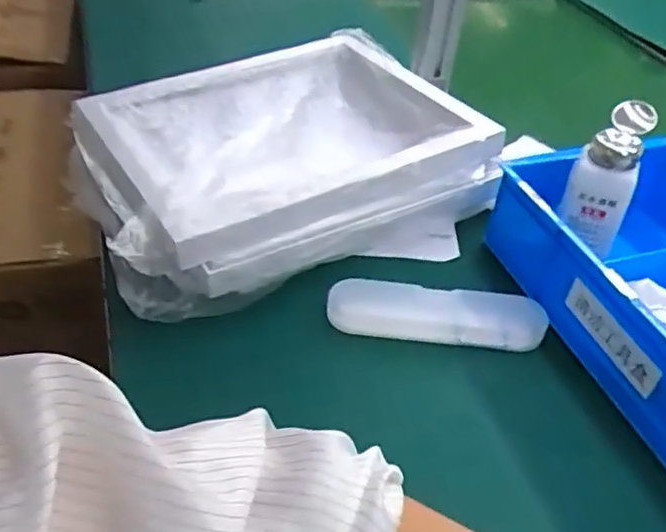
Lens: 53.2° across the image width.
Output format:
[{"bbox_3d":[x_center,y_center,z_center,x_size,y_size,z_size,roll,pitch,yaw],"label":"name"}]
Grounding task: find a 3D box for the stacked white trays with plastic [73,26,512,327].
[{"bbox_3d":[-0.058,-0.113,0.675,0.368,0.095,0.306,-15,45,-21],"label":"stacked white trays with plastic"}]

